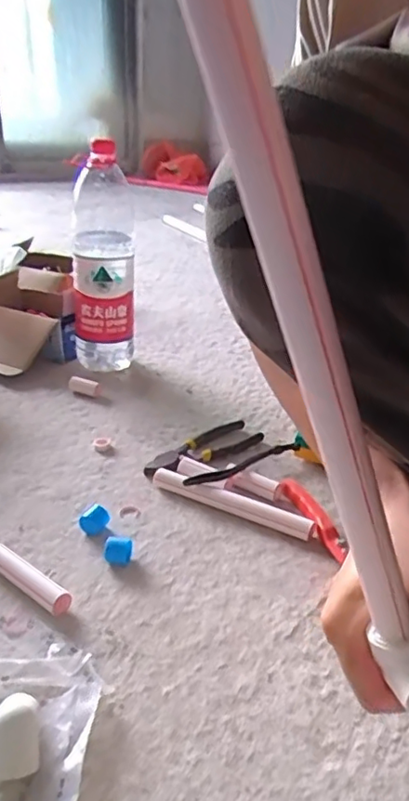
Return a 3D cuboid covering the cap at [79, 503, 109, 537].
[{"bbox_3d":[-0.107,0.116,0.594,0.022,0.019,0.024,18,31,28],"label":"cap"}]

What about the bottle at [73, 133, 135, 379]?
[{"bbox_3d":[-0.145,-0.191,0.874,0.085,0.311,0.103,-3,28,-9],"label":"bottle"}]

